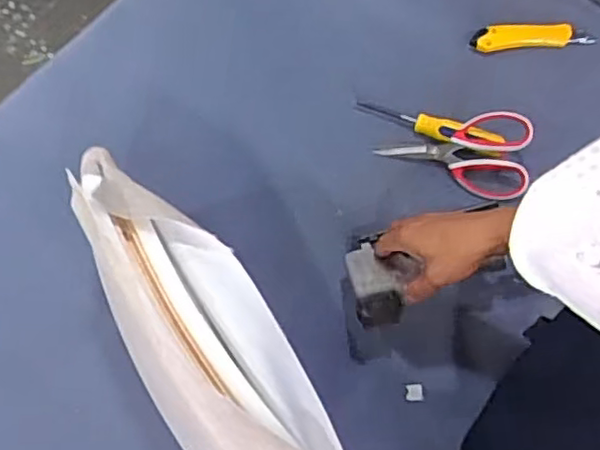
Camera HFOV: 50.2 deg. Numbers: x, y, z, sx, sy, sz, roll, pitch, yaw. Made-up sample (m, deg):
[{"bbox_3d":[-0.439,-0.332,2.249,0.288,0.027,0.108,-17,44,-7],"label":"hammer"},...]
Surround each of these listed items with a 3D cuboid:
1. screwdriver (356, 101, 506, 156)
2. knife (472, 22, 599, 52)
[{"bbox_3d":[0.163,-0.127,0.820,0.192,0.027,0.030,21,68,12],"label":"screwdriver"},{"bbox_3d":[0.314,-0.256,0.866,0.158,0.015,0.033,-4,65,1],"label":"knife"}]

